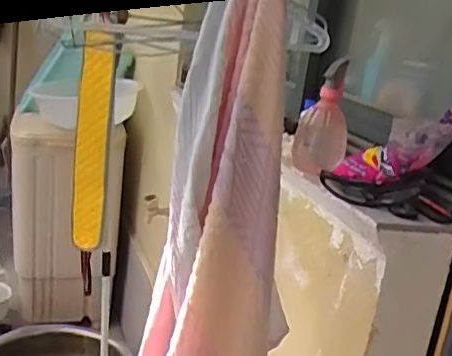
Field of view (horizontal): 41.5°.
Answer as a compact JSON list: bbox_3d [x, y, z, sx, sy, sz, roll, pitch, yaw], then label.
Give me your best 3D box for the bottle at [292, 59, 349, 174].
[{"bbox_3d":[0.170,-0.104,1.047,0.054,0.199,0.089,23,24,38],"label":"bottle"}]

